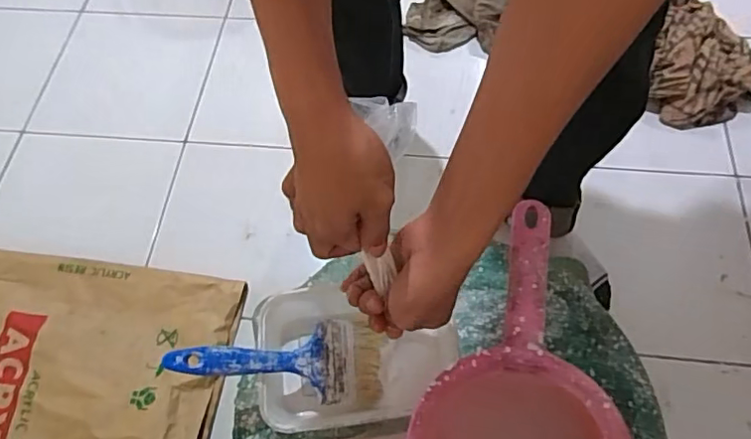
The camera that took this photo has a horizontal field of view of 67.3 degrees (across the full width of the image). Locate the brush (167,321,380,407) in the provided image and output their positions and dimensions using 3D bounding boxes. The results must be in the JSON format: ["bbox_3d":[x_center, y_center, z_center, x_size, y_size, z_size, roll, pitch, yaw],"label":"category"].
[{"bbox_3d":[-0.080,0.121,0.478,0.181,0.012,0.072,6,60,-23],"label":"brush"}]

